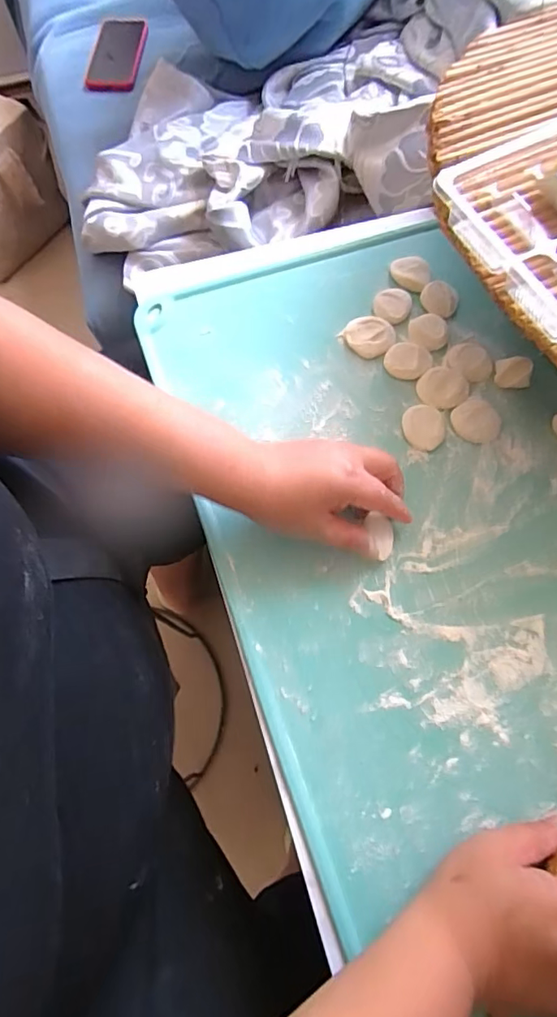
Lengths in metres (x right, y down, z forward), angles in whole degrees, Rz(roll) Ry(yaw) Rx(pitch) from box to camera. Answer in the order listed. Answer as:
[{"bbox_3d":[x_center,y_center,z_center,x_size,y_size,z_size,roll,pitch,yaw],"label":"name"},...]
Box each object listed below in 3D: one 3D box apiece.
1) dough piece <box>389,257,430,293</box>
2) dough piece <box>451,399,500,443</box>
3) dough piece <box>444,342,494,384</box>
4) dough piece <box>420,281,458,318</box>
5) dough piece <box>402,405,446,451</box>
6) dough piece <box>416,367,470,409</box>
[{"bbox_3d":[0.126,-0.223,0.487,0.036,0.007,0.041,6,70,2],"label":"dough piece"},{"bbox_3d":[0.167,-0.073,0.430,0.040,0.004,0.039,0,70,0],"label":"dough piece"},{"bbox_3d":[0.171,-0.132,0.453,0.040,0.004,0.039,0,70,0],"label":"dough piece"},{"bbox_3d":[0.149,-0.193,0.471,0.032,0.005,0.036,10,70,4],"label":"dough piece"},{"bbox_3d":[0.121,-0.067,0.425,0.035,0.005,0.039,2,70,1],"label":"dough piece"},{"bbox_3d":[0.141,-0.104,0.439,0.042,0.004,0.039,0,70,0],"label":"dough piece"}]

